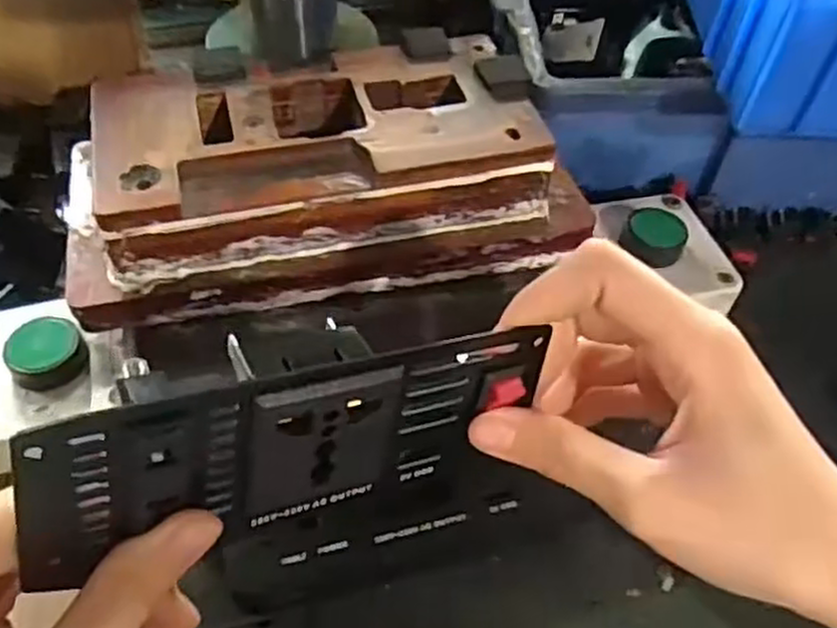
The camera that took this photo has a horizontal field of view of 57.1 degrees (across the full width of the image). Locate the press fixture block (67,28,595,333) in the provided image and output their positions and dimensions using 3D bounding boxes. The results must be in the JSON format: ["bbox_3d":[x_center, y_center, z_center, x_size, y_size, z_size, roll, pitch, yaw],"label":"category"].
[{"bbox_3d":[-0.038,-0.063,0.328,0.212,0.049,0.101,-8,52,-9],"label":"press fixture block"}]

